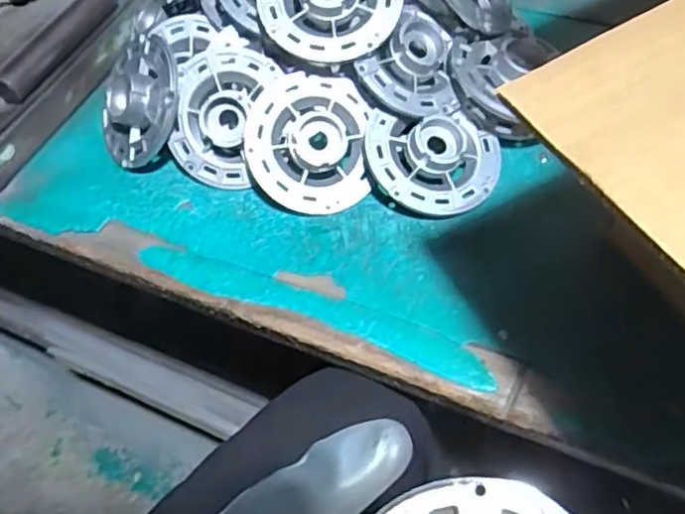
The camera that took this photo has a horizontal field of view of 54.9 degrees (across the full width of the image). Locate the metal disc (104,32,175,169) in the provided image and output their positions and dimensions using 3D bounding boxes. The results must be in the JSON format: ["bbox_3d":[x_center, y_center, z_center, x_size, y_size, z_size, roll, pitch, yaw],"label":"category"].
[{"bbox_3d":[-0.176,-0.129,0.556,0.101,0.021,0.086,-44,65,25],"label":"metal disc"}]

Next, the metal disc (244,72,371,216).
[{"bbox_3d":[-0.023,-0.091,0.524,0.105,0.032,0.113,-2,89,-10],"label":"metal disc"}]

